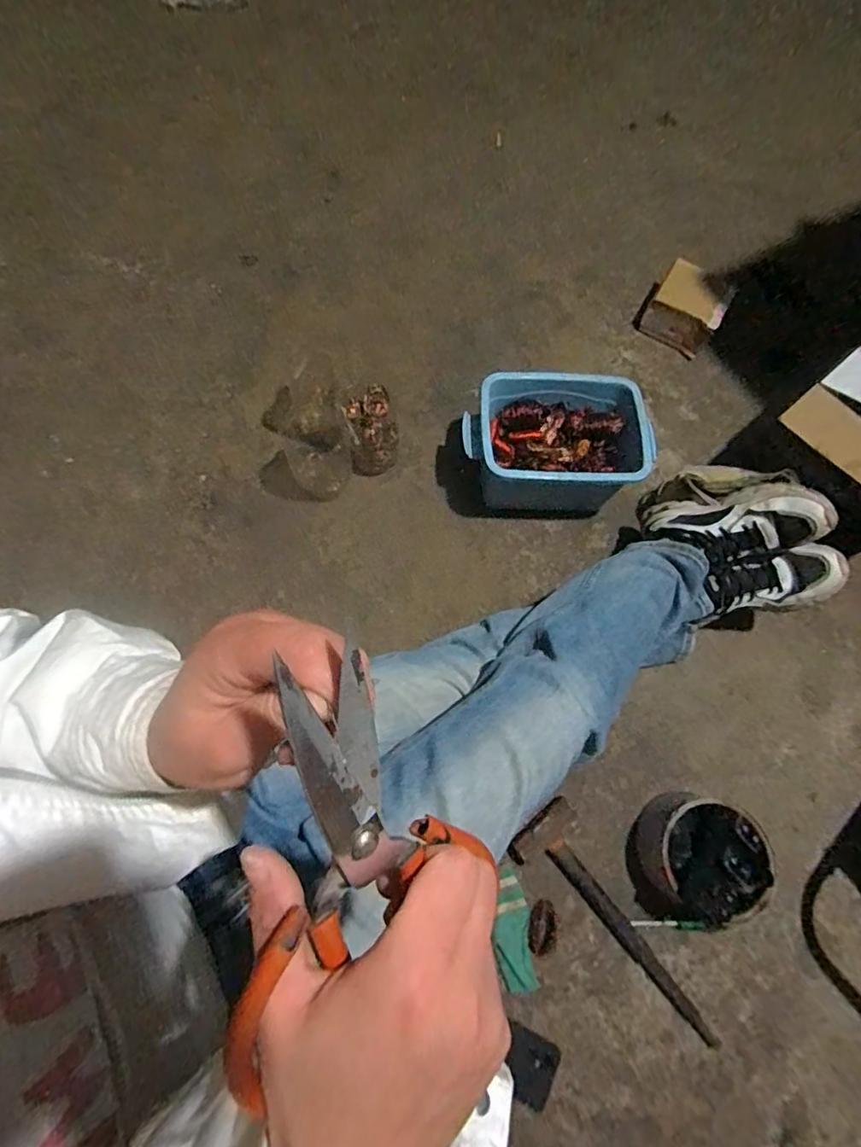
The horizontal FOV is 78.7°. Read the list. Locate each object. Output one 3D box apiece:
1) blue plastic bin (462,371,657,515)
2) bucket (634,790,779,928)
[{"bbox_3d":[0.199,-0.210,0.880,0.287,0.136,0.192,1,72,-2],"label":"blue plastic bin"},{"bbox_3d":[0.361,0.382,0.701,0.145,0.096,0.158,12,72,1],"label":"bucket"}]

